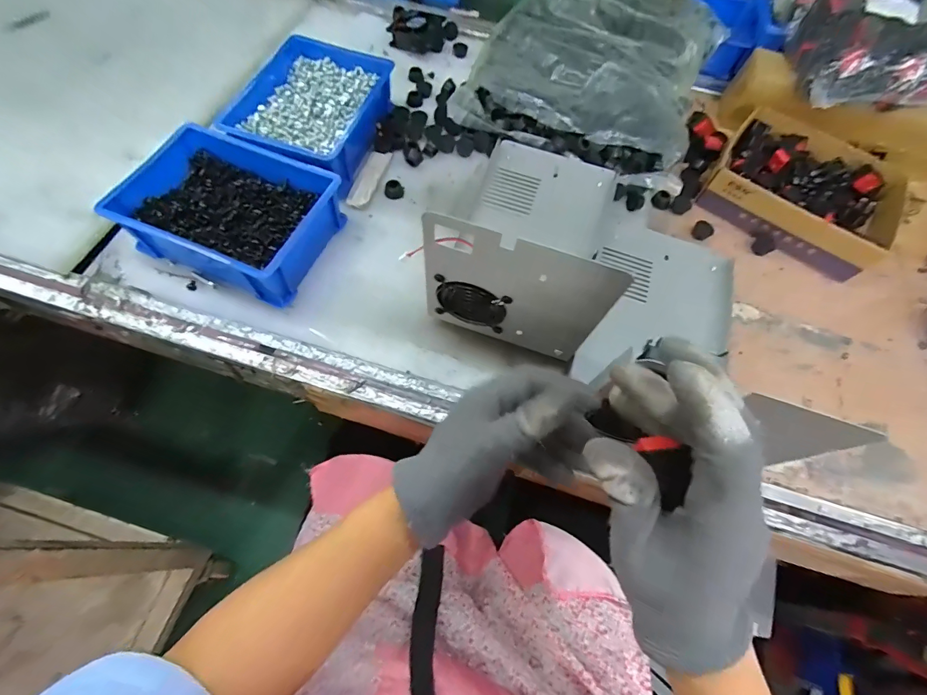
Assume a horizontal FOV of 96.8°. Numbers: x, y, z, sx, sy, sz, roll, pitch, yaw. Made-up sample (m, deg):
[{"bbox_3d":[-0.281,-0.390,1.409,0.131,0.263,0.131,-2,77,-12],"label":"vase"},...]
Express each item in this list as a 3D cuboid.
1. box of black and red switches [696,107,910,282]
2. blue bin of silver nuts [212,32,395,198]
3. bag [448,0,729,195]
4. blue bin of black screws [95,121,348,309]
[{"bbox_3d":[0.438,-0.203,0.538,0.208,0.057,0.179,32,67,11],"label":"box of black and red switches"},{"bbox_3d":[-0.192,-0.304,0.532,0.156,0.063,0.202,17,65,4],"label":"blue bin of silver nuts"},{"bbox_3d":[0.186,-0.418,0.579,0.320,0.085,0.343,19,65,6],"label":"bag"},{"bbox_3d":[-0.244,-0.149,0.449,0.192,0.066,0.147,23,66,7],"label":"blue bin of black screws"}]

